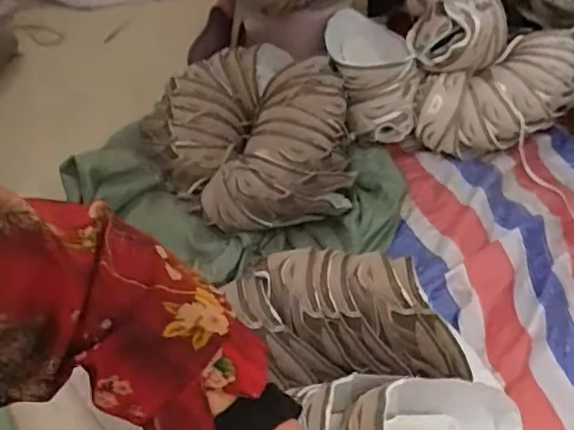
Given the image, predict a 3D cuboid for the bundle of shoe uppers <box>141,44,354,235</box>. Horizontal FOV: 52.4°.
[{"bbox_3d":[-0.074,-0.156,1.086,0.369,0.136,0.389,0,47,0],"label":"bundle of shoe uppers"}]

